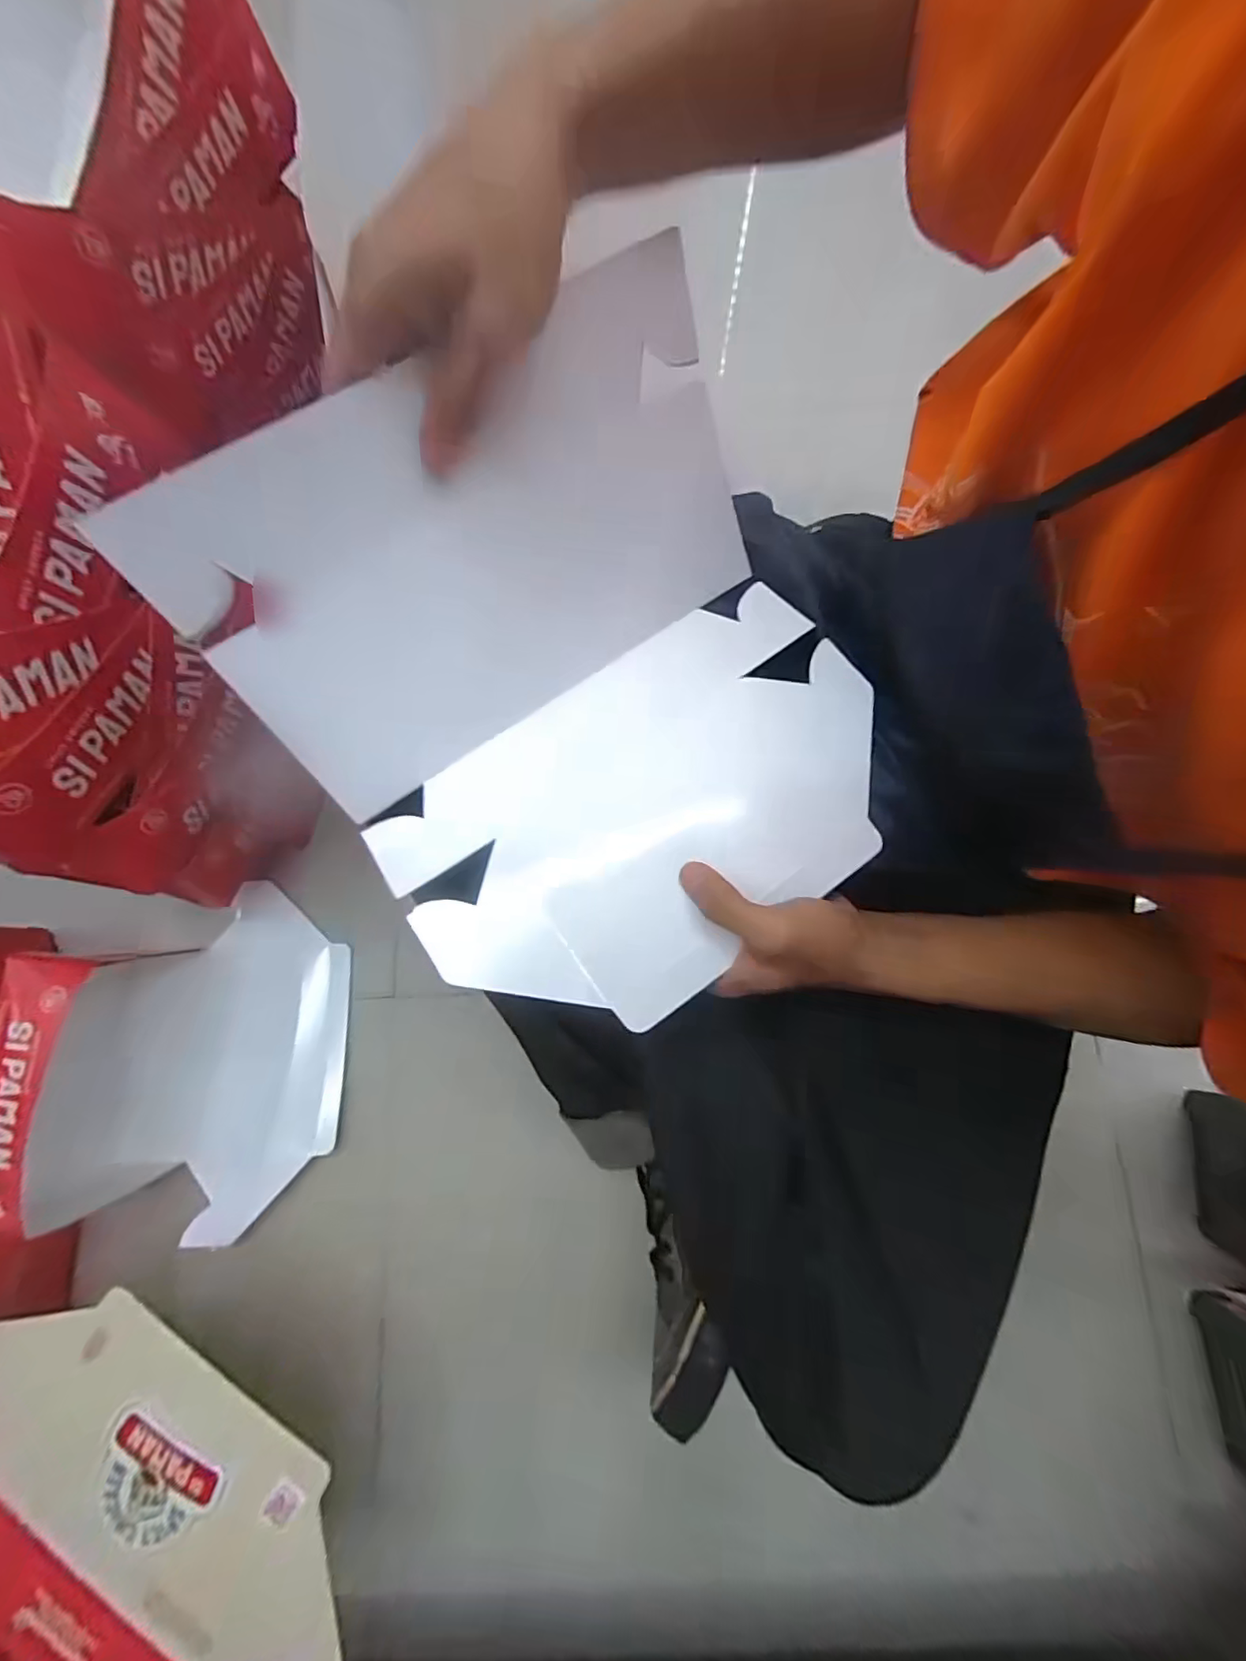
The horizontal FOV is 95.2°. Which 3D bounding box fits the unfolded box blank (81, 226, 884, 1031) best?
[{"bbox_3d":[-0.012,-0.069,0.282,0.282,0.140,0.285,-36,80,-7],"label":"unfolded box blank"}]

